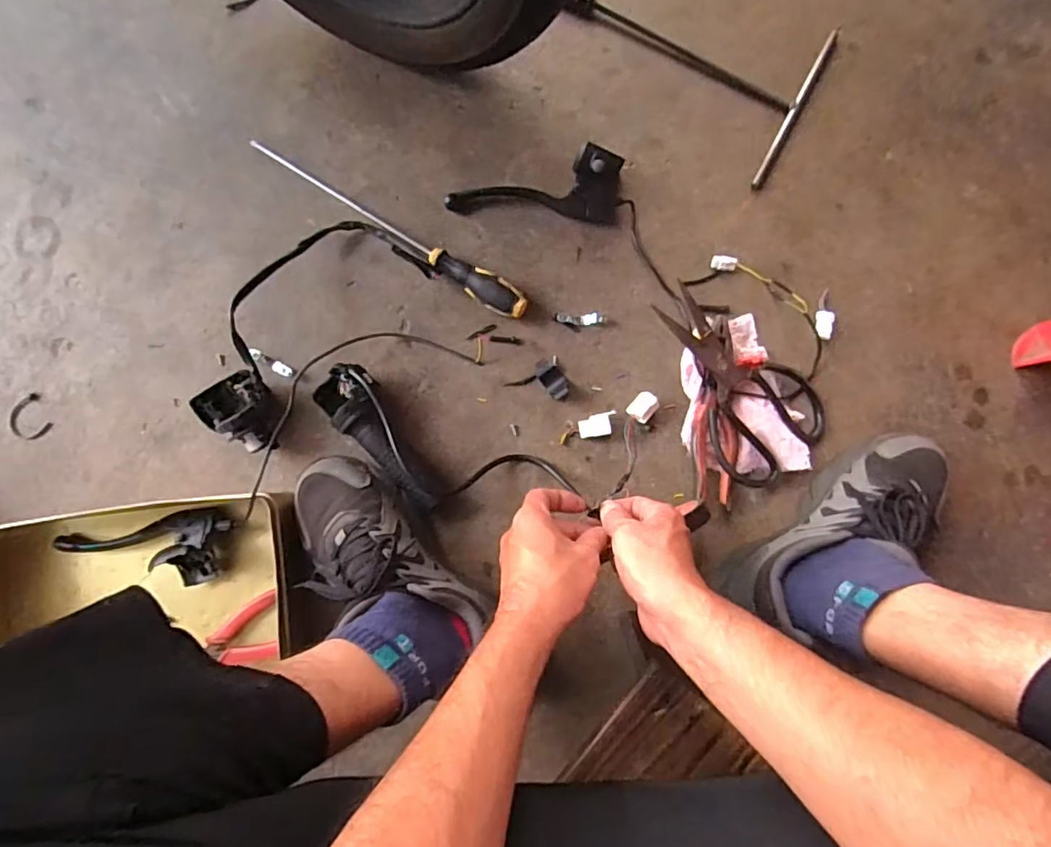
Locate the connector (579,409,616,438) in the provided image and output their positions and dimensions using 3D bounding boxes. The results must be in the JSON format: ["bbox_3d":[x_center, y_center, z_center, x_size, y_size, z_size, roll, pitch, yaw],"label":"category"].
[{"bbox_3d":[0.075,0.002,0.572,0.040,0.014,0.023,-13,85,-2],"label":"connector"}]

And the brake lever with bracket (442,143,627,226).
[{"bbox_3d":[0.011,-0.251,0.573,0.185,0.054,0.059,5,85,0],"label":"brake lever with bracket"}]

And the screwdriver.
[{"bbox_3d":[-0.148,-0.203,0.582,0.341,0.027,0.030,31,85,2],"label":"screwdriver"}]

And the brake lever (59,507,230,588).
[{"bbox_3d":[-0.379,0.128,0.539,0.178,0.062,0.070,-9,85,-1],"label":"brake lever"}]

